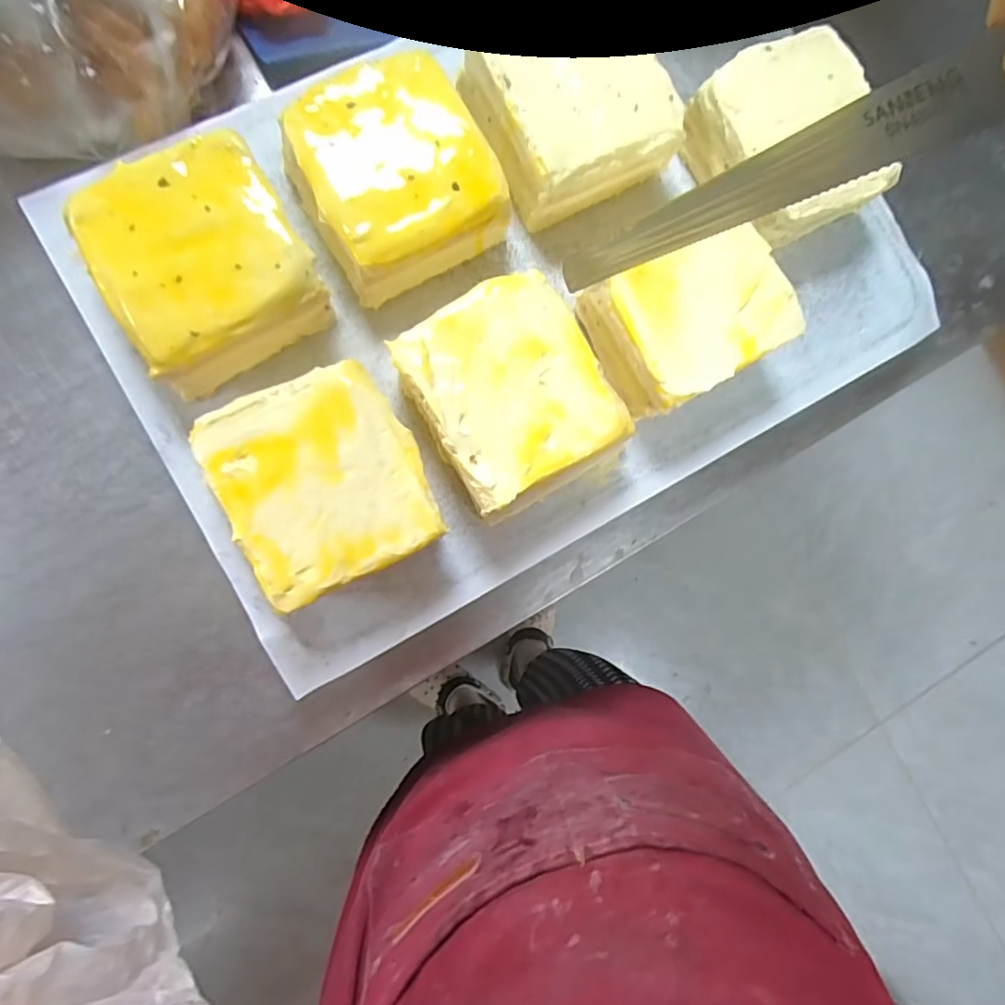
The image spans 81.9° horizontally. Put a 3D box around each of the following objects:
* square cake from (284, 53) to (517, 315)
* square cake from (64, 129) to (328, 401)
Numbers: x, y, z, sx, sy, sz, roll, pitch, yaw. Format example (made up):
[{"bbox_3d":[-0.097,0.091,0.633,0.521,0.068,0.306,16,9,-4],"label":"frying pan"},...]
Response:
[{"bbox_3d":[-0.074,-0.224,0.395,0.121,0.051,0.128,-31,91,-9],"label":"square cake"},{"bbox_3d":[-0.193,-0.153,0.376,0.123,0.055,0.126,-32,91,-9],"label":"square cake"}]

